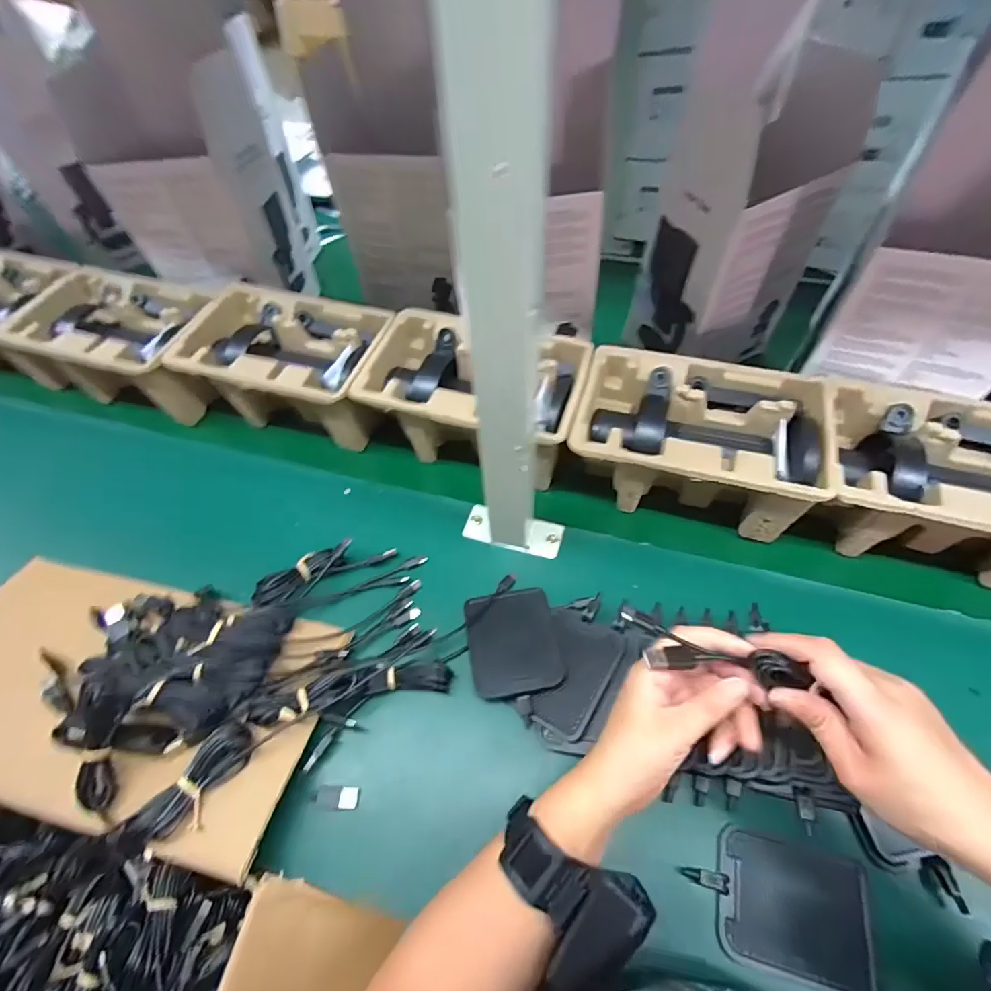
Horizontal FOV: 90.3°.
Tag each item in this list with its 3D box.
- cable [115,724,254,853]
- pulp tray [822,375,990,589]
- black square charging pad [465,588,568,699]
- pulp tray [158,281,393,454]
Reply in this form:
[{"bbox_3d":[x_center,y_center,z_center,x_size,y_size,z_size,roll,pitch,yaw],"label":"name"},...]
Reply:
[{"bbox_3d":[-0.226,0.213,0.363,0.032,0.015,0.098,34,64,25],"label":"cable"},{"bbox_3d":[0.412,-0.008,0.467,0.231,0.106,0.148,11,56,13],"label":"pulp tray"},{"bbox_3d":[0.016,0.131,0.447,0.078,0.006,0.093,-11,54,-3],"label":"black square charging pad"},{"bbox_3d":[-0.241,-0.153,0.594,0.233,0.101,0.155,8,55,11],"label":"pulp tray"}]

